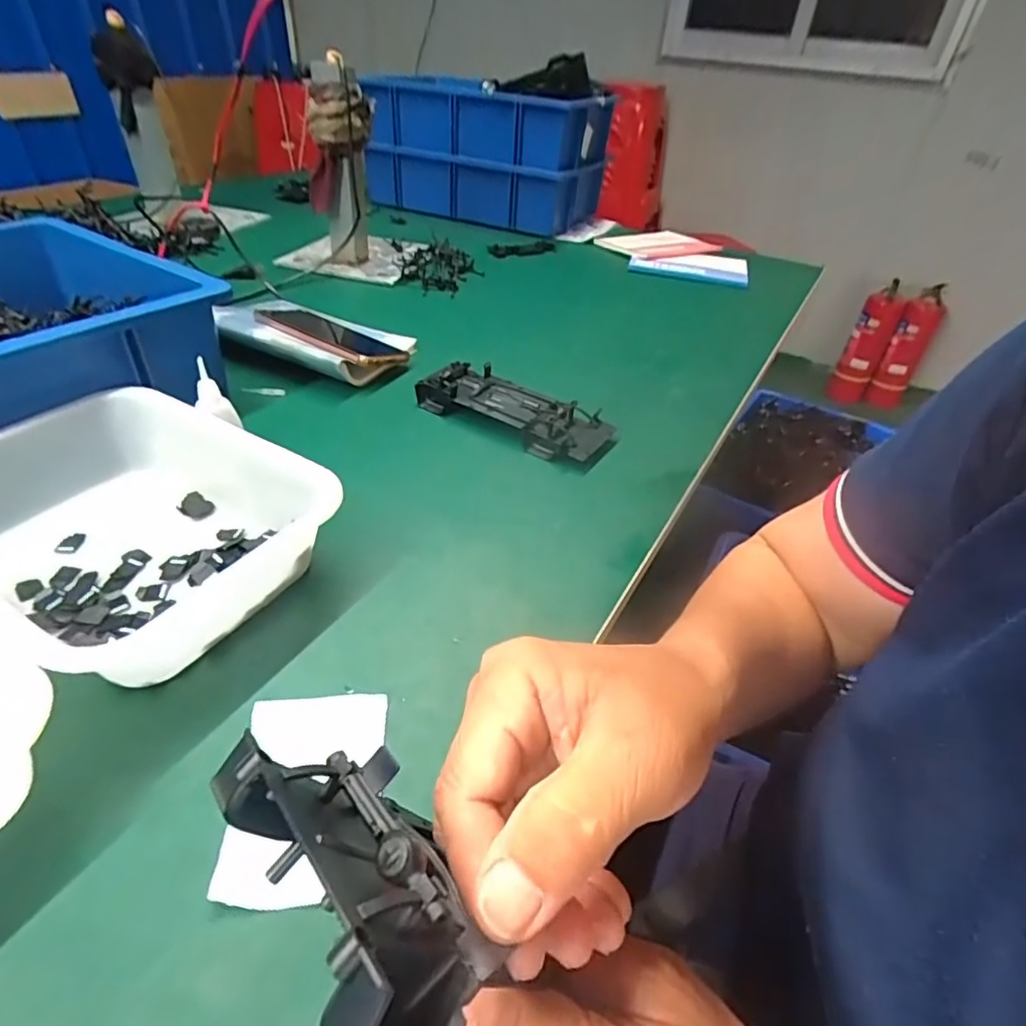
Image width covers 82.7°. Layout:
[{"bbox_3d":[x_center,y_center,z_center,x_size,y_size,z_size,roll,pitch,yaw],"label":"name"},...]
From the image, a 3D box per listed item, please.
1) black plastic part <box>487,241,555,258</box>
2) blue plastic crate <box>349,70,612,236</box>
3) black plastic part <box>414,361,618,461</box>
[{"bbox_3d":[0.015,-0.466,1.028,0.147,0.013,0.048,-25,48,-32],"label":"black plastic part"},{"bbox_3d":[-0.041,-0.717,1.155,0.396,0.219,0.307,23,43,21],"label":"blue plastic crate"},{"bbox_3d":[0.000,-0.100,0.565,0.191,0.034,0.072,23,43,20],"label":"black plastic part"}]

